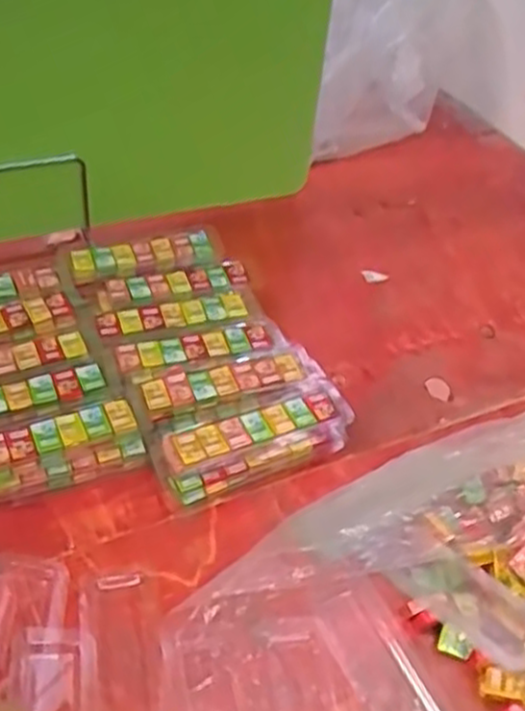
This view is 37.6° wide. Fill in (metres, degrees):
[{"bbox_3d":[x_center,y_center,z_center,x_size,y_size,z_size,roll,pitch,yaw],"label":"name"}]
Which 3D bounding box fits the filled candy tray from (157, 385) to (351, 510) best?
[{"bbox_3d":[-0.004,0.060,0.553,0.140,0.038,0.053,-16,46,-22],"label":"filled candy tray"}]

